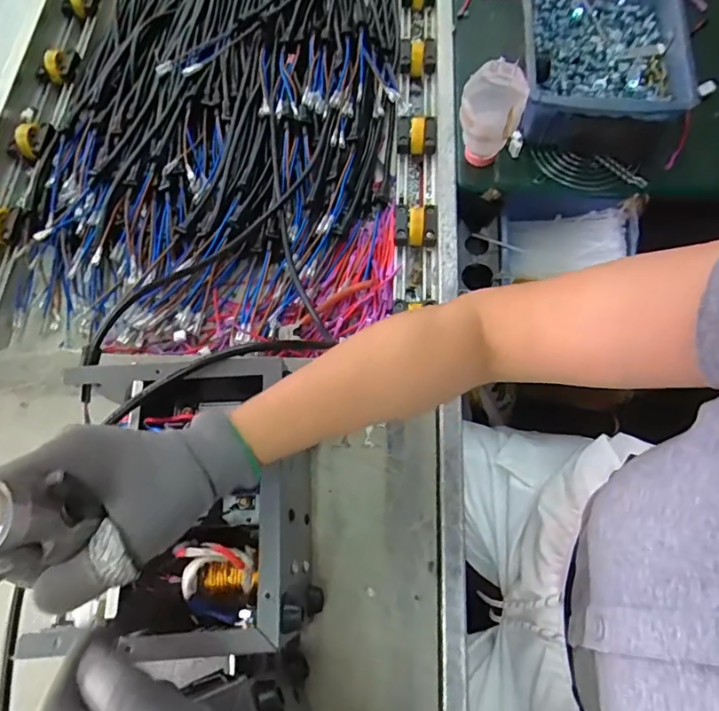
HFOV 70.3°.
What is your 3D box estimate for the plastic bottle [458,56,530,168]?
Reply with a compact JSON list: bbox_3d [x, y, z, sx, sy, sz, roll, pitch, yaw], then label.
[{"bbox_3d":[0.146,-0.264,0.582,0.066,0.105,0.068,21,71,9],"label":"plastic bottle"}]

